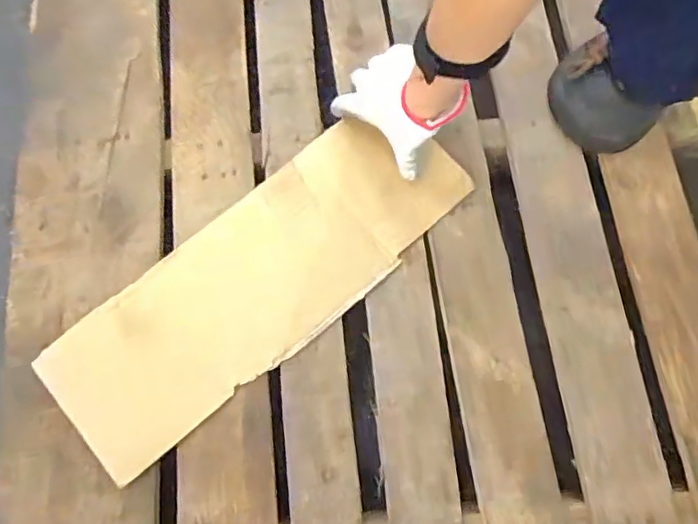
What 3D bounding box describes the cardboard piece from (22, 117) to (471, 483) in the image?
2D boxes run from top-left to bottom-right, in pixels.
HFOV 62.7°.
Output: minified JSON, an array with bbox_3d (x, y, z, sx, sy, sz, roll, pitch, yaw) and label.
[{"bbox_3d":[-0.082,0.011,0.568,0.432,0.014,0.155,-40,83,-13],"label":"cardboard piece"}]

